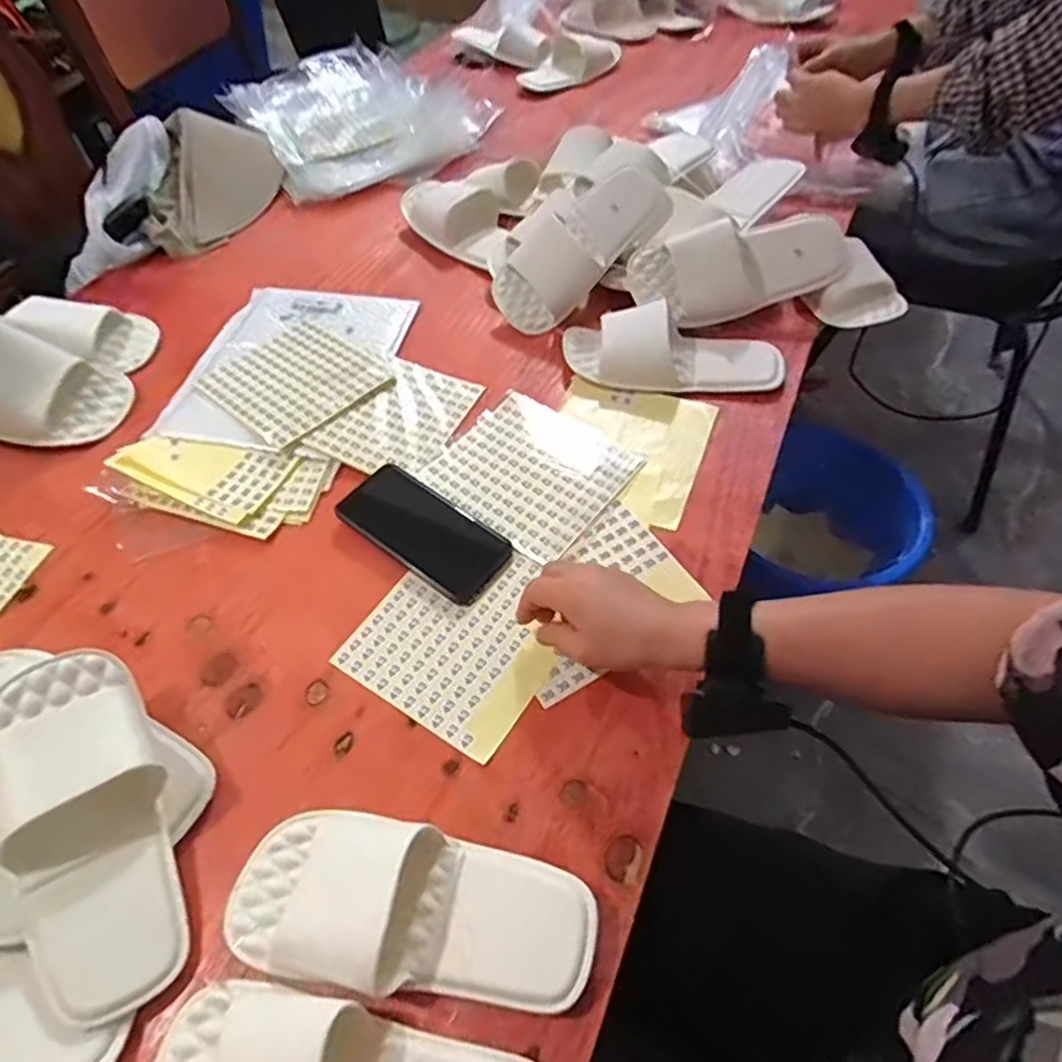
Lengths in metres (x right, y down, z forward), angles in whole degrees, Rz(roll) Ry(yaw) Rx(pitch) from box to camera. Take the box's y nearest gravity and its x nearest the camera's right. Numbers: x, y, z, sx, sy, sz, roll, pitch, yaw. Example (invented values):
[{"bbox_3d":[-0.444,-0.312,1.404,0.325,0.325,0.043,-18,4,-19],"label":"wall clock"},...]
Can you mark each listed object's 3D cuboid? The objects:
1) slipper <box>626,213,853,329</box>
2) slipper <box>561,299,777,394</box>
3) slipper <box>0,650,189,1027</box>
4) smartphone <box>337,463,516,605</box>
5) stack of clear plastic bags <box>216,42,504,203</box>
[{"bbox_3d":[0.236,-0.296,0.771,0.246,0.104,0.054,-9,19,-1],"label":"slipper"},{"bbox_3d":[0.152,-0.196,0.728,0.234,0.063,0.088,1,52,5],"label":"slipper"},{"bbox_3d":[-0.291,0.186,0.441,0.103,0.055,0.231,-23,69,-15],"label":"slipper"},{"bbox_3d":[-0.095,-0.001,0.618,0.155,0.010,0.077,34,62,15],"label":"smartphone"},{"bbox_3d":[-0.299,-0.701,1.123,0.337,0.080,0.416,-31,56,-19],"label":"stack of clear plastic bags"}]

